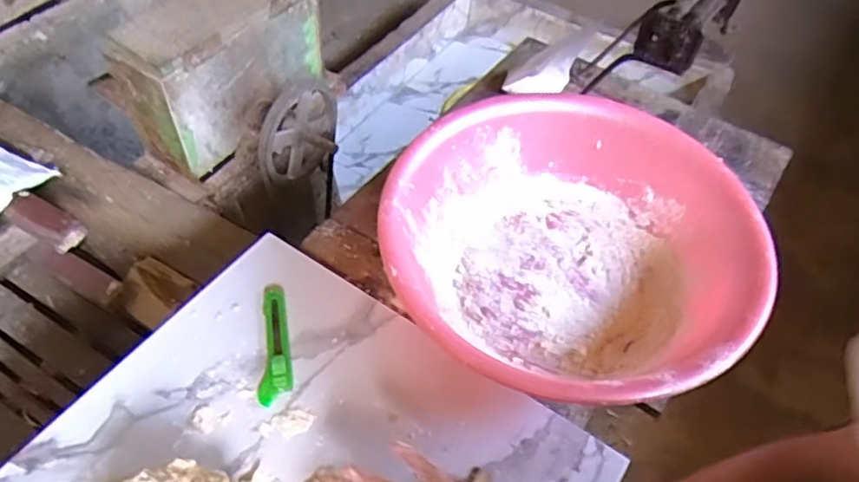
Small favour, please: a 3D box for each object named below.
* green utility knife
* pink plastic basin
[{"bbox_3d":[-0.171,0.109,0.679,0.034,0.011,0.147,-5,51,-9],"label":"green utility knife"},{"bbox_3d":[0.159,0.006,0.711,0.407,0.112,0.397,2,51,-3],"label":"pink plastic basin"}]

